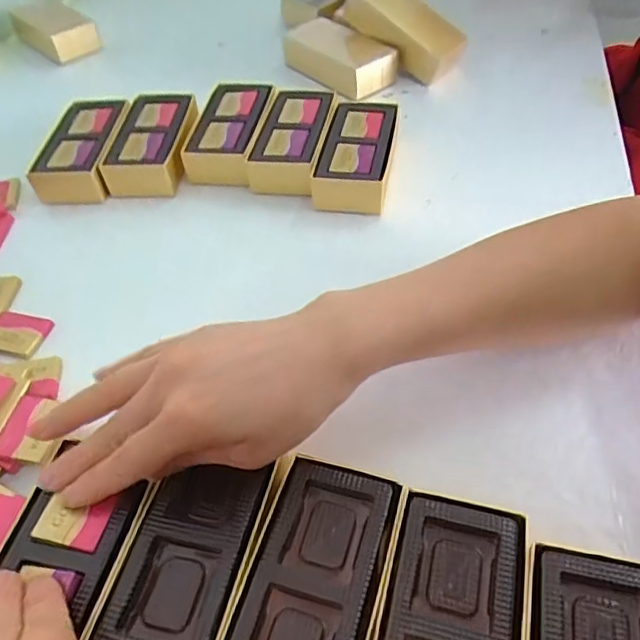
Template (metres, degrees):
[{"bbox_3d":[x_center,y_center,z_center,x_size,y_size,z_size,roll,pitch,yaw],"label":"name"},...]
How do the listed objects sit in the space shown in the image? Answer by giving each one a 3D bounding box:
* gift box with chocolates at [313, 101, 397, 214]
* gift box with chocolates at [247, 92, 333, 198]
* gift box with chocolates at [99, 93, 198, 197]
[{"bbox_3d":[0.030,-0.139,0.480,0.054,0.034,0.114,7,50,9],"label":"gift box with chocolates"},{"bbox_3d":[-0.024,-0.155,0.498,0.054,0.036,0.113,5,50,8],"label":"gift box with chocolates"},{"bbox_3d":[-0.144,-0.157,0.508,0.064,0.031,0.112,1,49,4],"label":"gift box with chocolates"}]

